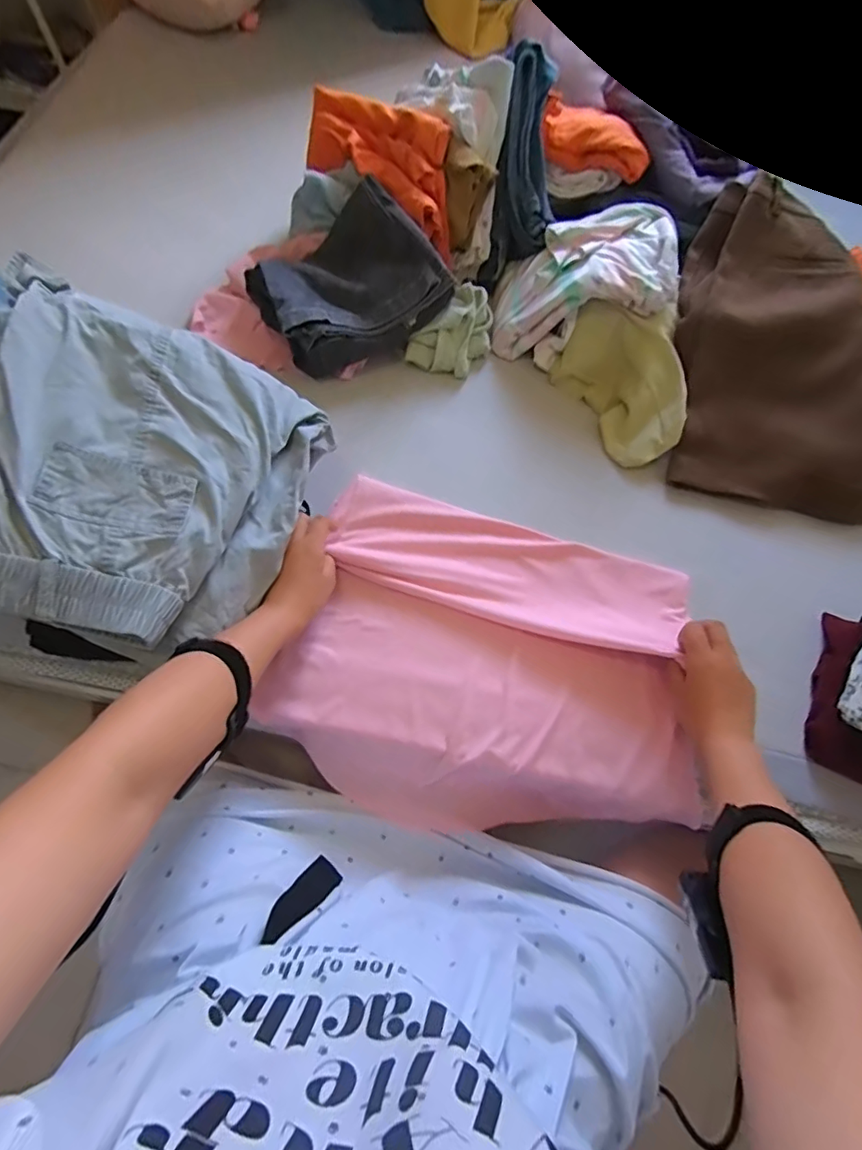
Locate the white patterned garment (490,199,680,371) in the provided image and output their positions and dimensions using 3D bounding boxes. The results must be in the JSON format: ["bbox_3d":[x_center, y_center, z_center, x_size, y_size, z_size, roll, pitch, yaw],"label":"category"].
[{"bbox_3d":[0.199,-0.387,0.717,0.211,0.123,0.155,-1,68,-3],"label":"white patterned garment"}]

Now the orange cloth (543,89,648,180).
[{"bbox_3d":[0.216,-0.579,0.714,0.151,0.054,0.050,36,71,11],"label":"orange cloth"}]

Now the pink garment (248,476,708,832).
[{"bbox_3d":[0.067,0.108,0.598,0.435,0.087,0.333,16,68,4],"label":"pink garment"}]

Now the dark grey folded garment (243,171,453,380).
[{"bbox_3d":[-0.115,-0.388,0.700,0.218,0.117,0.180,-24,71,-12],"label":"dark grey folded garment"}]

